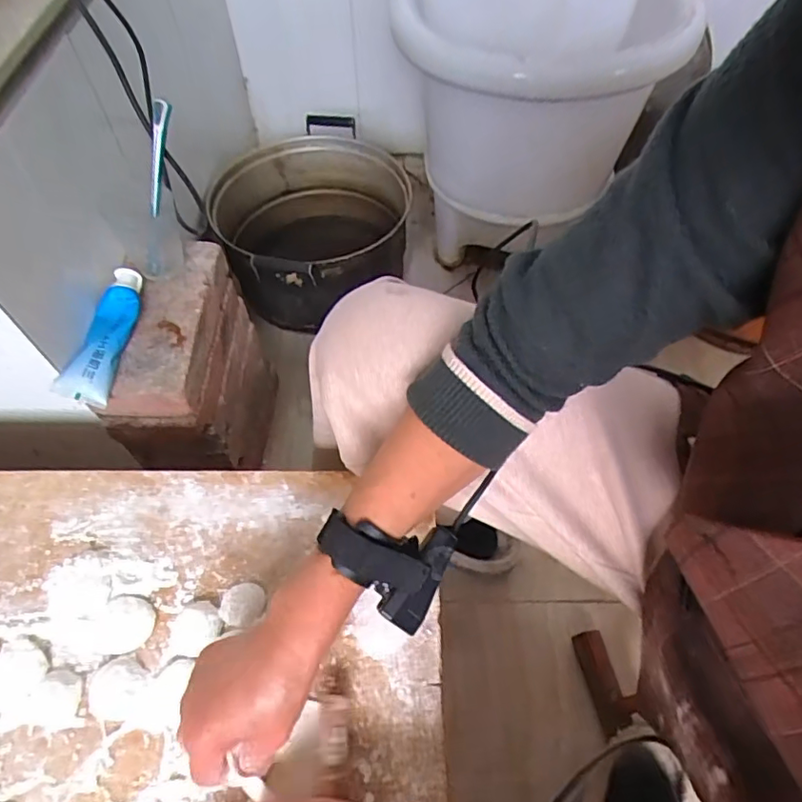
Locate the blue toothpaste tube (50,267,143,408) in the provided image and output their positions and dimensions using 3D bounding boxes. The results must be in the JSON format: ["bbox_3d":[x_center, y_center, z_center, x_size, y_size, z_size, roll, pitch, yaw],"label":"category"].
[{"bbox_3d":[-0.320,-0.074,0.613,0.044,0.033,0.162,3,56,3],"label":"blue toothpaste tube"}]

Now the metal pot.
[{"bbox_3d":[-0.142,-0.311,1.037,0.350,0.205,0.359,0,56,0],"label":"metal pot"}]

